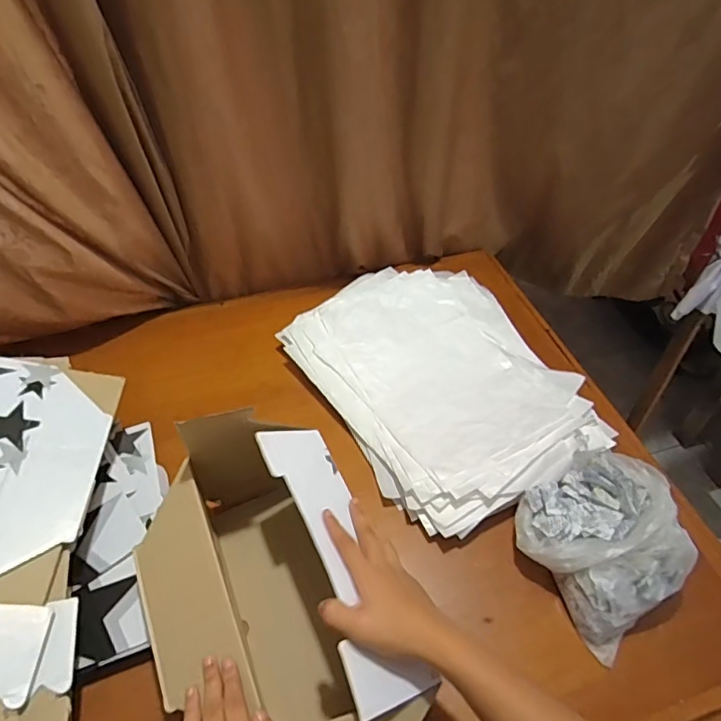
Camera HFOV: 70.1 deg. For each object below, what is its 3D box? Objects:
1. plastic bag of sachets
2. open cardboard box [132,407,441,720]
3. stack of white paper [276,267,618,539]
[{"bbox_3d":[0.279,0.196,0.584,0.167,0.081,0.165,-26,53,-23],"label":"plastic bag of sachets"},{"bbox_3d":[-0.089,0.232,0.498,0.210,0.159,0.375,-19,50,-17],"label":"open cardboard box"},{"bbox_3d":[0.117,0.015,0.770,0.333,0.049,0.435,-24,52,-22],"label":"stack of white paper"}]

